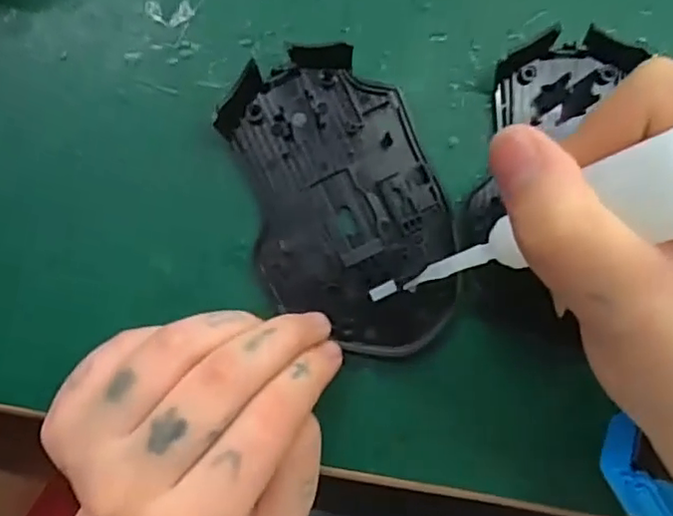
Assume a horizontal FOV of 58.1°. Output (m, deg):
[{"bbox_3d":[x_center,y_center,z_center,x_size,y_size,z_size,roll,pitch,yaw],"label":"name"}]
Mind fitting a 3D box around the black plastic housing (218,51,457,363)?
[{"bbox_3d":[0.003,-0.019,0.226,0.070,0.011,0.113,-16,90,-2],"label":"black plastic housing"}]

